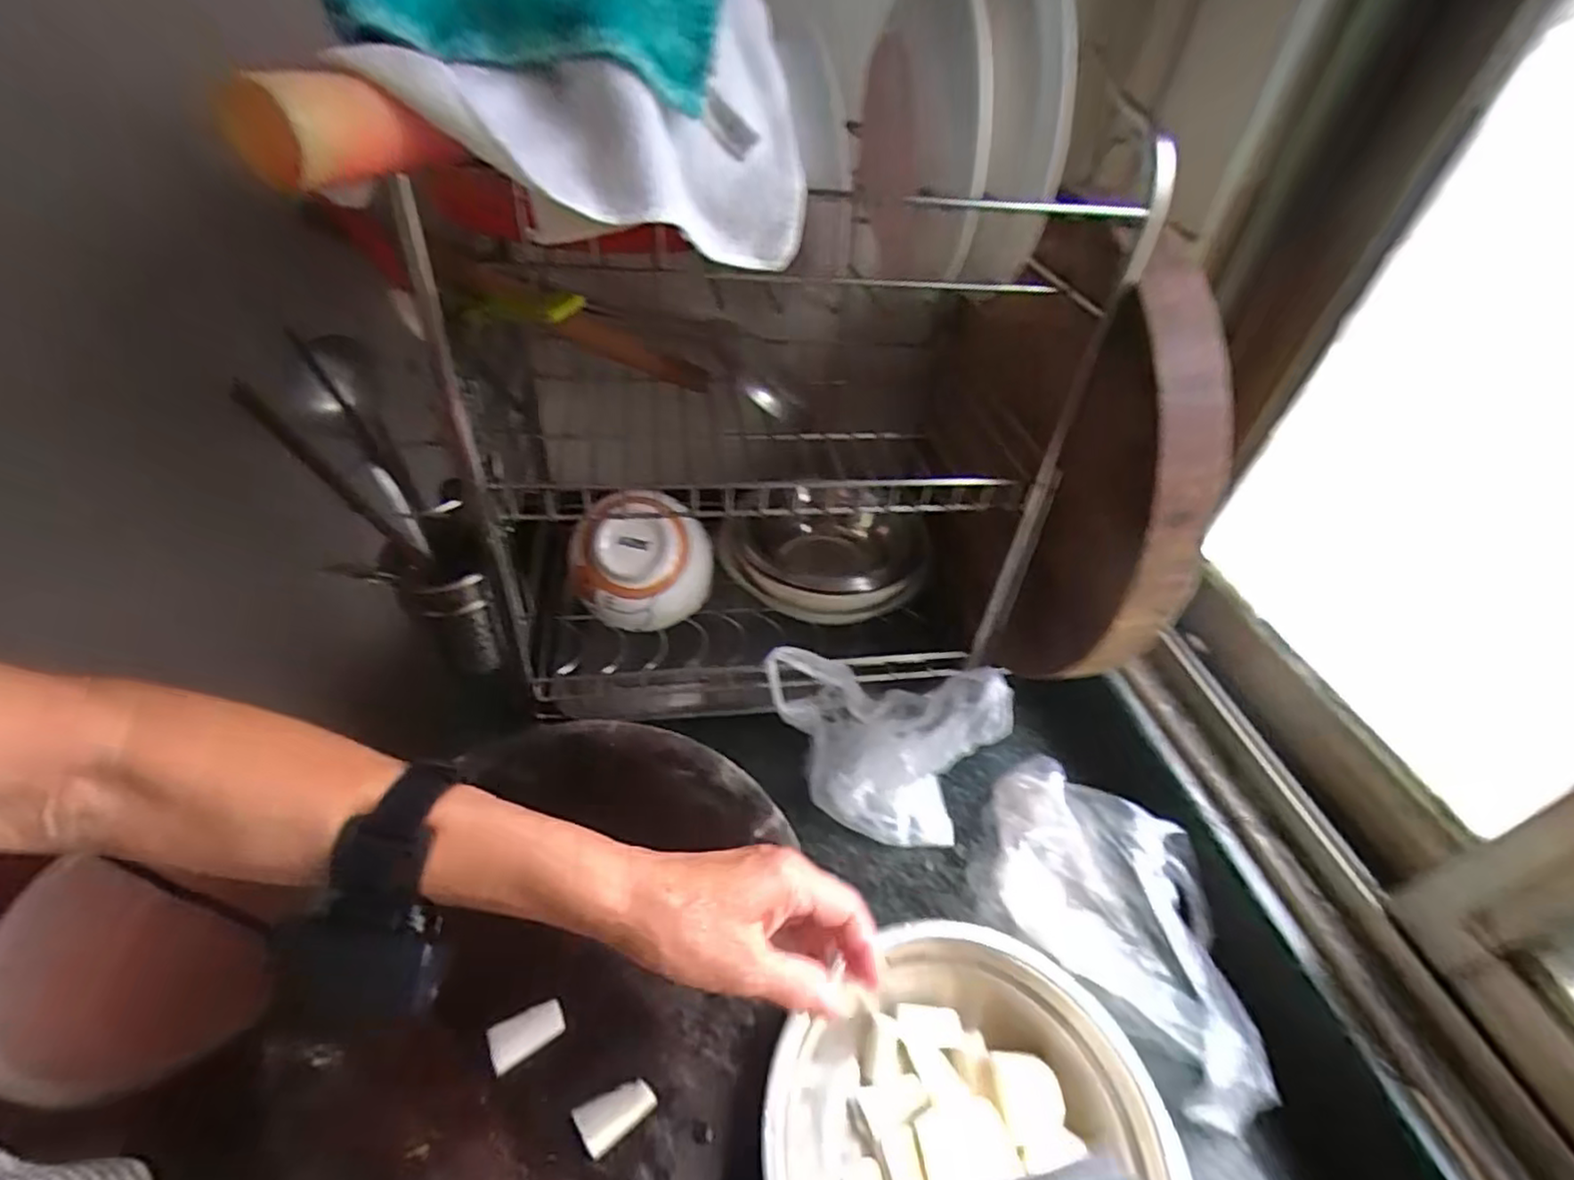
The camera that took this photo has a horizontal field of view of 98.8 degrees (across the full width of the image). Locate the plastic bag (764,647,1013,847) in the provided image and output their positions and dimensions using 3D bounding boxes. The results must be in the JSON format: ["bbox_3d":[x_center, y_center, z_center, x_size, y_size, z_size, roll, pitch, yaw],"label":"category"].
[{"bbox_3d":[0.070,0.113,0.530,0.172,0.120,0.114,7,42,0],"label":"plastic bag"}]

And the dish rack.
[{"bbox_3d":[-0.021,-0.124,0.544,0.403,0.393,0.264,-3,43,-10],"label":"dish rack"}]

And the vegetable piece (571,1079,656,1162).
[{"bbox_3d":[-0.090,0.273,0.355,0.038,0.010,0.025,-25,50,-30],"label":"vegetable piece"}]

